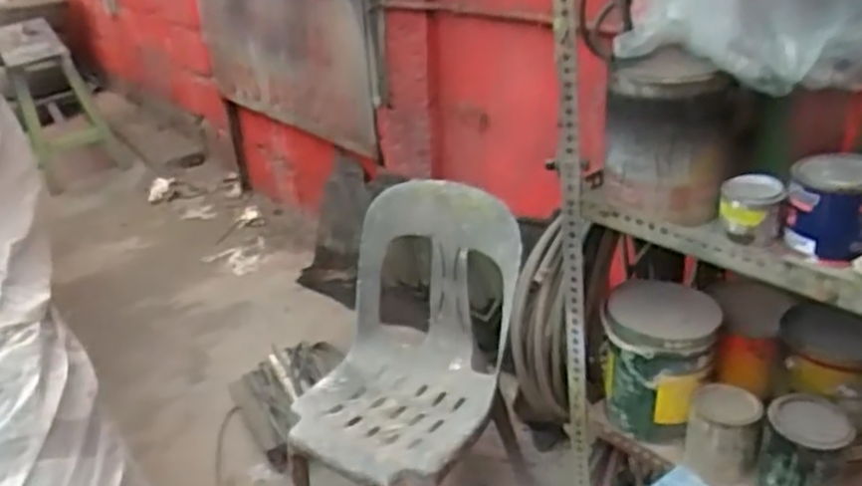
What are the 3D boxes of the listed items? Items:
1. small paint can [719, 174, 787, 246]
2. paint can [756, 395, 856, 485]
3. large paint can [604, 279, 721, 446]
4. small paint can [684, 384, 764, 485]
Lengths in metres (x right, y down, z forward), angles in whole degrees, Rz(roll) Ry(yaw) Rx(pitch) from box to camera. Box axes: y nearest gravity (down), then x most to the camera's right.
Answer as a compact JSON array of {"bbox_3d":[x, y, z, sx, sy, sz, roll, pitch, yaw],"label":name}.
[{"bbox_3d":[0.392,-0.043,0.943,0.070,0.069,0.065,7,30,22],"label":"small paint can"},{"bbox_3d":[0.517,0.304,1.069,0.104,0.156,0.105,12,32,30],"label":"paint can"},{"bbox_3d":[0.362,0.178,1.219,0.157,0.225,0.163,-4,27,2],"label":"large paint can"},{"bbox_3d":[0.431,0.289,1.138,0.095,0.136,0.087,-4,27,2],"label":"small paint can"}]

